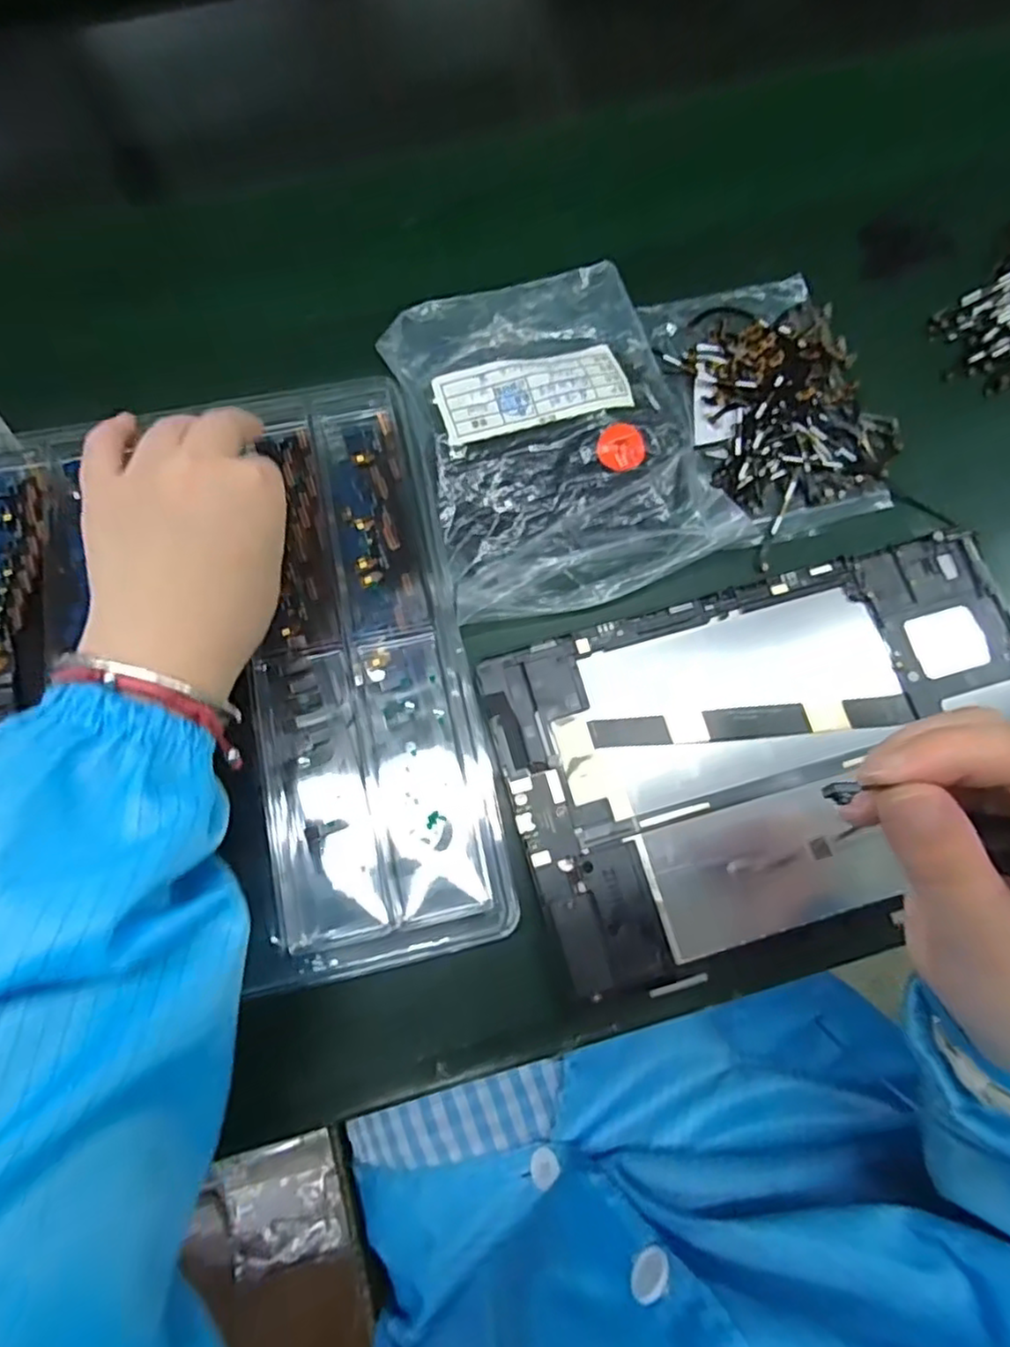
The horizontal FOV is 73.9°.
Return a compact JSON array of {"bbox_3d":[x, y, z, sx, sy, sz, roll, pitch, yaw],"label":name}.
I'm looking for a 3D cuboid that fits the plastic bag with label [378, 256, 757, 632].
[{"bbox_3d":[0.026,-0.124,0.336,0.138,0.027,0.174,-15,74,-5],"label":"plastic bag with label"}]

